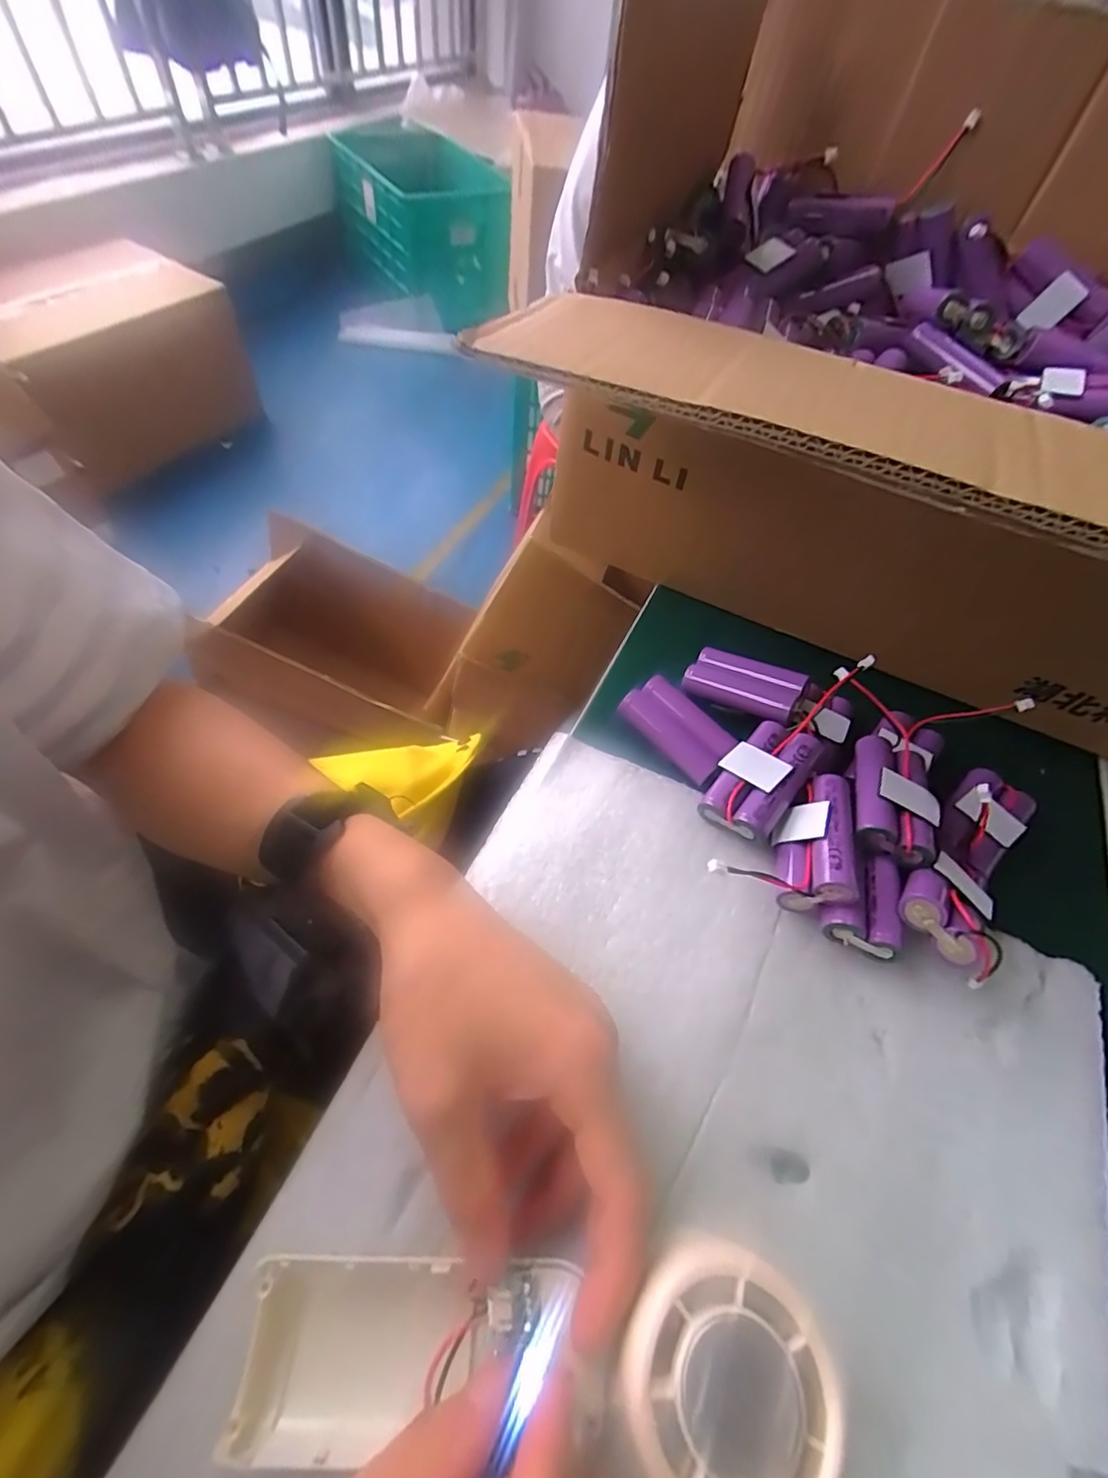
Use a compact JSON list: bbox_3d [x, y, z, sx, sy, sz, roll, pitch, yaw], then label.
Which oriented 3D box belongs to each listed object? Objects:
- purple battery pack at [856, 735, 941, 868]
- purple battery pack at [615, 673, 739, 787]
[{"bbox_3d":[0.171,0.029,0.286,0.038,0.019,0.067,24,56,10],"label":"purple battery pack"},{"bbox_3d":[0.070,-0.008,0.321,0.031,0.016,0.063,-36,66,-26],"label":"purple battery pack"}]

